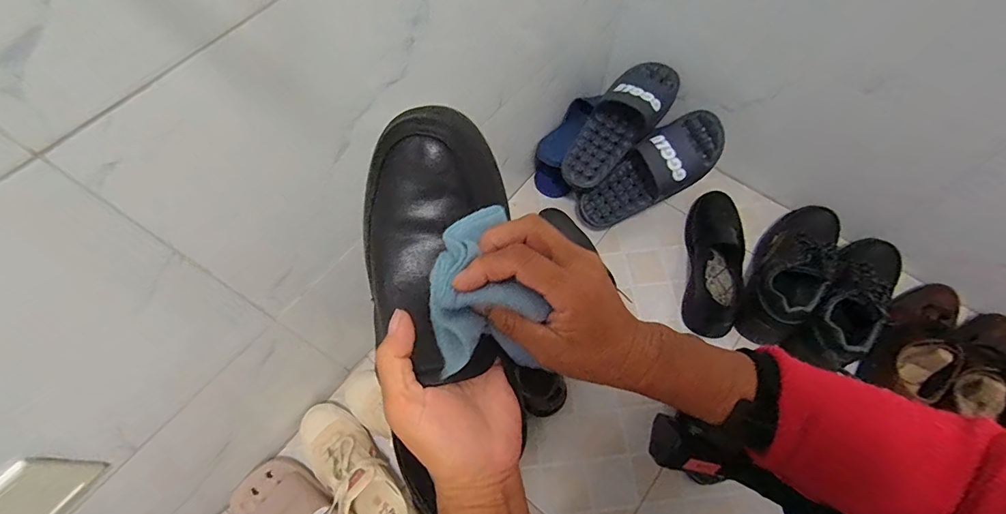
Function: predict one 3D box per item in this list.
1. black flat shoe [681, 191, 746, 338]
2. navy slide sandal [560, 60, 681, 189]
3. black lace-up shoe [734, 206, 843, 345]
[{"bbox_3d":[0.392,0.002,0.835,0.098,0.068,0.277,13,64,7],"label":"black flat shoe"},{"bbox_3d":[0.210,-0.242,0.804,0.115,0.068,0.277,40,88,18],"label":"navy slide sandal"},{"bbox_3d":[0.507,0.021,0.810,0.099,0.128,0.287,32,72,11],"label":"black lace-up shoe"}]

